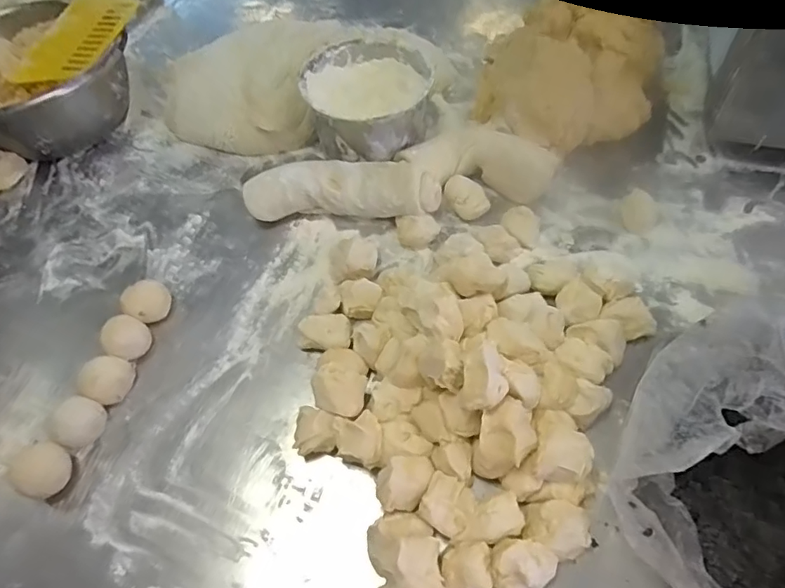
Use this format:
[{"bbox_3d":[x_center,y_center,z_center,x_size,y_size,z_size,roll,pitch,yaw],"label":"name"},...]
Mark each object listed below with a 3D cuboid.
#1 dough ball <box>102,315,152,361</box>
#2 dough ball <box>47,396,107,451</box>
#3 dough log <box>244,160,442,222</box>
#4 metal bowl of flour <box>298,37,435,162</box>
[{"bbox_3d":[-0.261,0.045,0.513,0.040,0.042,0.033,-41,62,-21],"label":"dough ball"},{"bbox_3d":[-0.285,0.117,0.471,0.034,0.034,0.042,19,59,16],"label":"dough ball"},{"bbox_3d":[-0.055,-0.114,0.587,0.211,0.062,0.054,2,56,6],"label":"dough log"},{"bbox_3d":[-0.026,-0.230,0.646,0.142,0.096,0.155,-2,56,3],"label":"metal bowl of flour"}]

